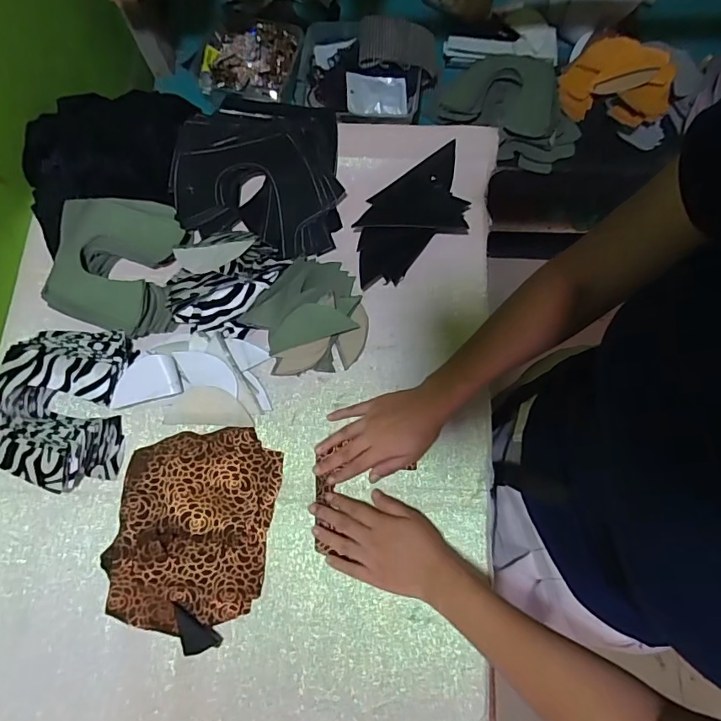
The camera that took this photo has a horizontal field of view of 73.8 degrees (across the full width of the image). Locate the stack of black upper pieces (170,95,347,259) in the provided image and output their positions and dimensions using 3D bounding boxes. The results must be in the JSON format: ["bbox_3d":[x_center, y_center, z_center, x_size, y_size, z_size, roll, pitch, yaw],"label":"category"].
[{"bbox_3d":[-0.132,-0.251,0.634,0.223,0.033,0.213,10,73,4],"label":"stack of black upper pieces"}]

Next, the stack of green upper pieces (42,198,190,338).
[{"bbox_3d":[-0.303,-0.116,0.594,0.153,0.053,0.163,5,73,3],"label":"stack of green upper pieces"}]

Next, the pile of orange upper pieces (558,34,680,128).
[{"bbox_3d":[0.425,-0.456,0.794,0.172,0.053,0.140,33,76,11],"label":"pile of orange upper pieces"}]

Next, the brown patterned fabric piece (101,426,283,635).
[{"bbox_3d":[-0.181,0.174,0.522,0.173,0.041,0.212,6,73,3],"label":"brown patterned fabric piece"}]

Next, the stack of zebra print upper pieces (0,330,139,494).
[{"bbox_3d":[-0.351,0.049,0.550,0.153,0.060,0.182,8,73,4],"label":"stack of zebra print upper pieces"}]

